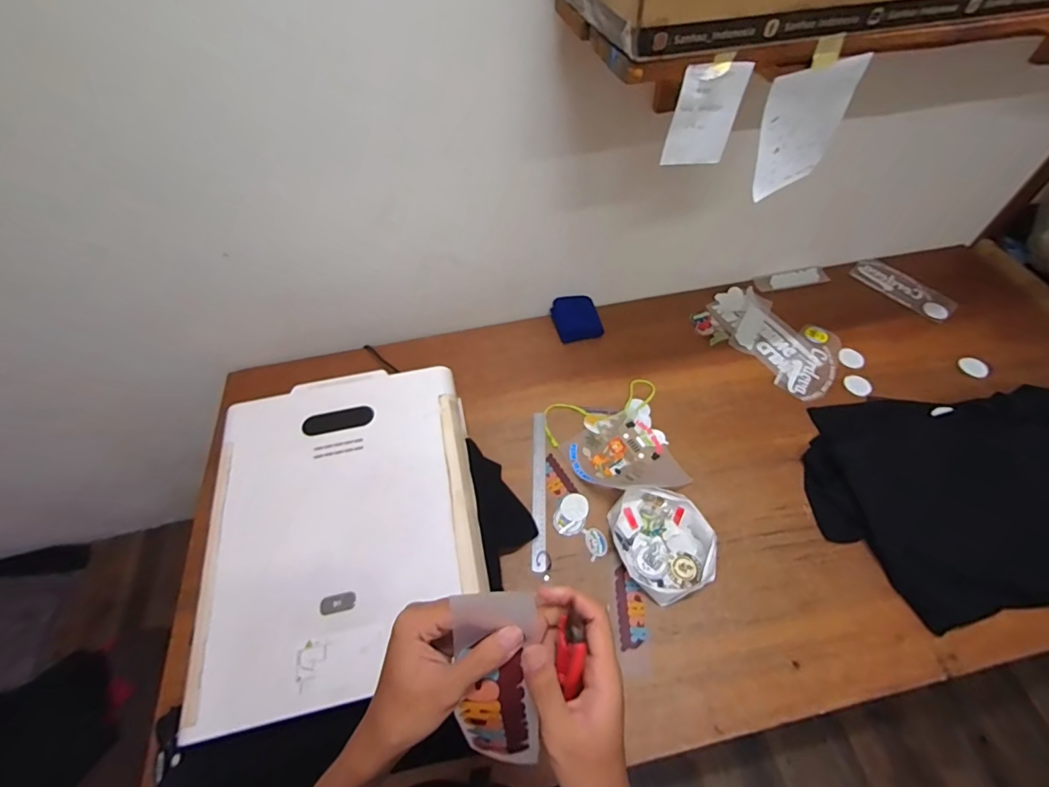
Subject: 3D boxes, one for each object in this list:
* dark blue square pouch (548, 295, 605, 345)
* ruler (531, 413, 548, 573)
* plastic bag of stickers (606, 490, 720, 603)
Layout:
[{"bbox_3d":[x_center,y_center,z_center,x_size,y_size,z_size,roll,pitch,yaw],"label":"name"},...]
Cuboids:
[{"bbox_3d":[0.128,-0.187,1.139,0.109,0.051,0.119,-15,57,-7],"label":"dark blue square pouch"},{"bbox_3d":[0.030,0.179,0.910,0.028,0.005,0.329,0,56,2],"label":"ruler"},{"bbox_3d":[0.249,0.261,0.825,0.157,0.042,0.191,-21,58,-11],"label":"plastic bag of stickers"}]

